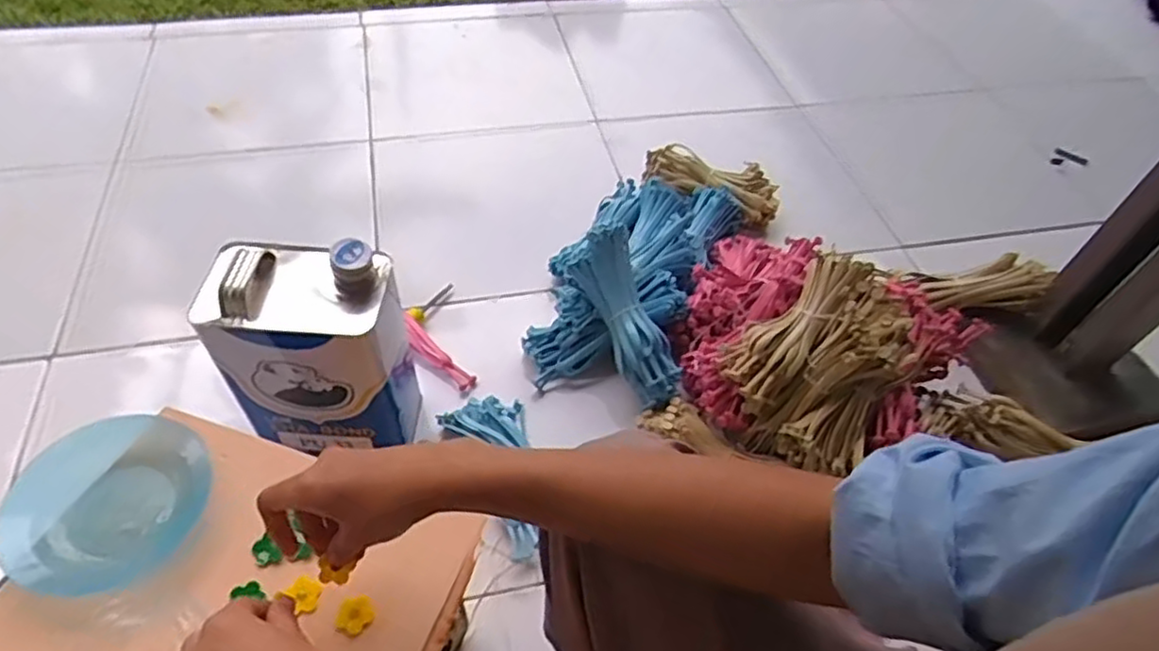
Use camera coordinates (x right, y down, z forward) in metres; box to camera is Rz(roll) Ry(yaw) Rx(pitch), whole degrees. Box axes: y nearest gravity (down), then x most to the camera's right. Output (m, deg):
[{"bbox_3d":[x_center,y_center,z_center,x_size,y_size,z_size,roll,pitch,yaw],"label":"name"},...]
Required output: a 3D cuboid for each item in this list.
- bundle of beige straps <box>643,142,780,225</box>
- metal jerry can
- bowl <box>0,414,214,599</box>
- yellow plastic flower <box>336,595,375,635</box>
[{"bbox_3d":[0.206,-0.233,1.100,0.232,0.053,0.080,31,52,20],"label":"bundle of beige straps"},{"bbox_3d":[-0.268,0.022,0.718,0.166,0.233,0.113,2,51,-2],"label":"metal jerry can"},{"bbox_3d":[-0.330,0.123,0.488,0.110,0.031,0.128,36,57,23],"label":"bowl"},{"bbox_3d":[-0.149,0.193,0.460,0.023,0.010,0.022,-18,54,-18],"label":"yellow plastic flower"}]

